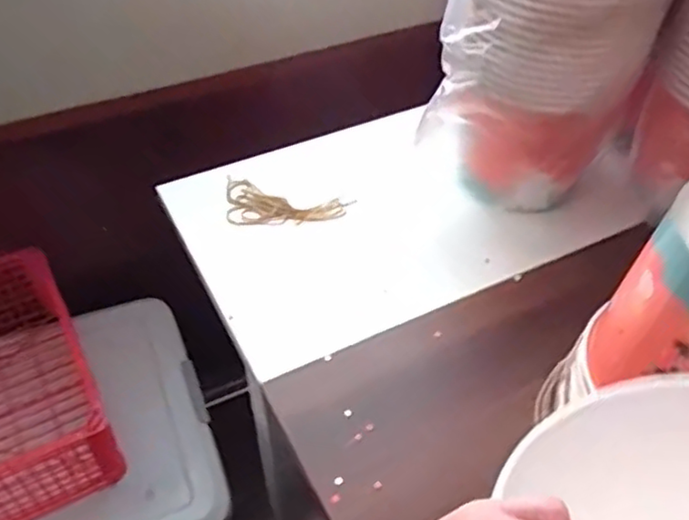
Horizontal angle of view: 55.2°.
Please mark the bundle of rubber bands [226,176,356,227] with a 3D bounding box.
[{"bbox_3d":[-0.060,-0.062,0.693,0.132,0.016,0.065,1,45,1],"label":"bundle of rubber bands"}]

